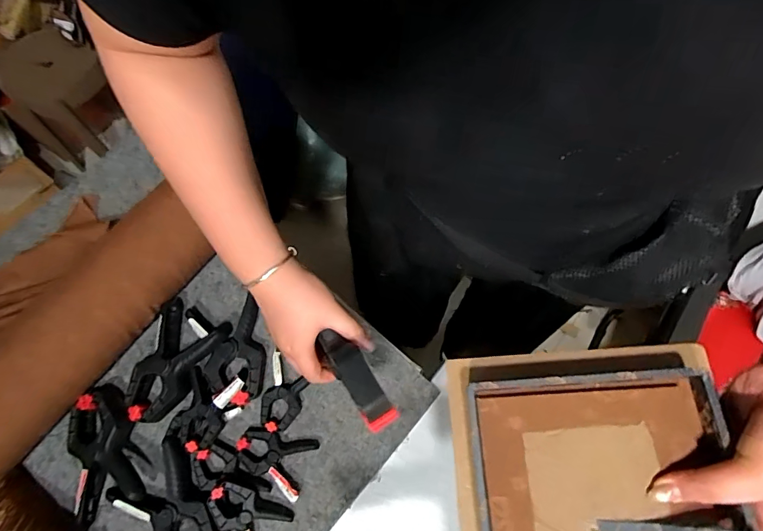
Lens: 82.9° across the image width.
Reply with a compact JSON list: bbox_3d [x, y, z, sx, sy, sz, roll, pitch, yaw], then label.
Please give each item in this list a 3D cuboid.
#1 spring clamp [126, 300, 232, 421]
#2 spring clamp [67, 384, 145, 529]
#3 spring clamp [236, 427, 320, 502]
[{"bbox_3d":[-0.308,0.143,0.634,0.110,0.049,0.169,23,67,7],"label":"spring clamp"},{"bbox_3d":[-0.384,0.252,0.596,0.104,0.050,0.168,-19,69,-11],"label":"spring clamp"},{"bbox_3d":[-0.152,0.267,0.605,0.105,0.022,0.074,20,67,5],"label":"spring clamp"}]

